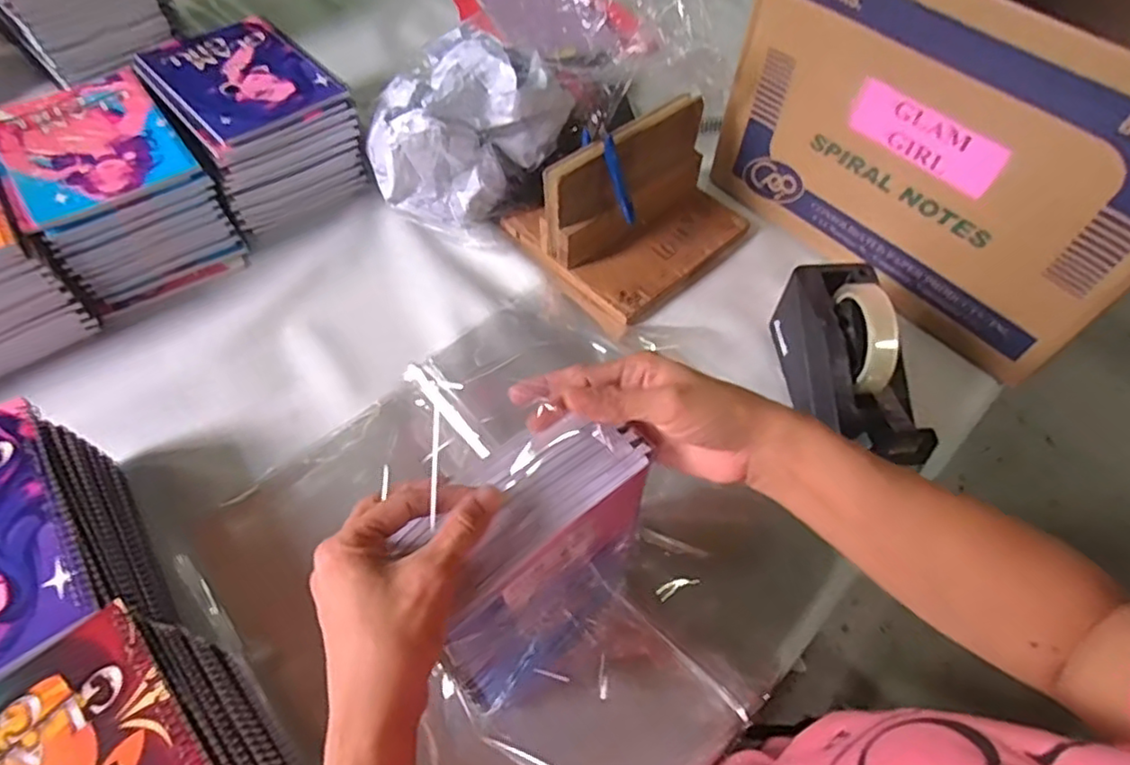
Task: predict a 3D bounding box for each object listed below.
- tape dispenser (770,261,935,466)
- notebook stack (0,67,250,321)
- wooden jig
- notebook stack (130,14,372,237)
[{"bbox_3d":[0.258,-0.019,0.566,0.076,0.106,0.197,-3,57,-4],"label":"tape dispenser"},{"bbox_3d":[-0.473,-0.204,0.686,0.167,0.129,0.219,-30,65,-19],"label":"notebook stack"},{"bbox_3d":[0.078,-0.198,0.692,0.217,0.132,0.193,-35,66,-21],"label":"wooden jig"},{"bbox_3d":[-0.356,-0.300,0.743,0.166,0.127,0.213,-36,67,-21],"label":"notebook stack"}]

